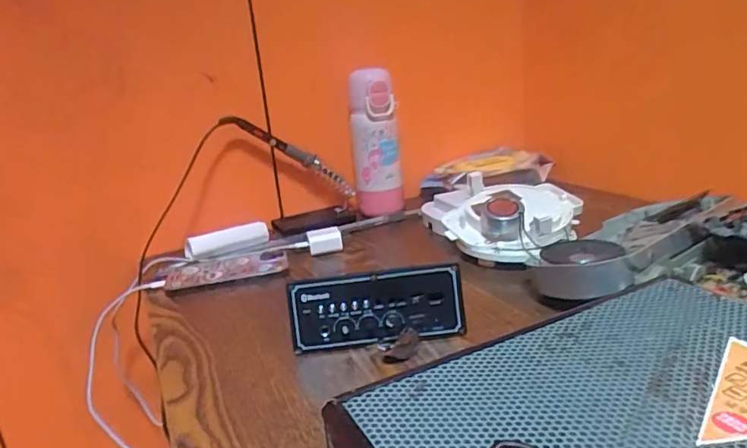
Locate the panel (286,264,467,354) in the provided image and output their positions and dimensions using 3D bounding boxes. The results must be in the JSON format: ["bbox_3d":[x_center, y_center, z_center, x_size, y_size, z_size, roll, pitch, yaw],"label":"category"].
[{"bbox_3d":[0.002,0.078,0.478,0.153,0.065,0.019,-6,19,4],"label":"panel"}]

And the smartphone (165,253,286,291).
[{"bbox_3d":[-0.184,0.061,0.683,0.149,0.017,0.067,-7,19,1],"label":"smartphone"}]

